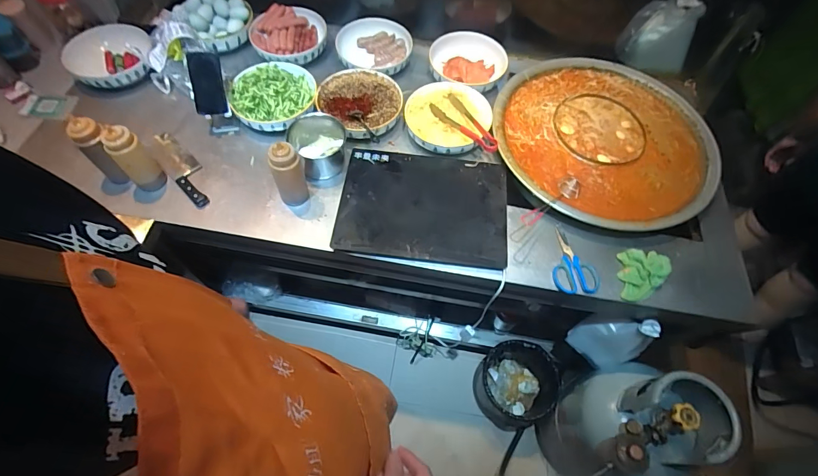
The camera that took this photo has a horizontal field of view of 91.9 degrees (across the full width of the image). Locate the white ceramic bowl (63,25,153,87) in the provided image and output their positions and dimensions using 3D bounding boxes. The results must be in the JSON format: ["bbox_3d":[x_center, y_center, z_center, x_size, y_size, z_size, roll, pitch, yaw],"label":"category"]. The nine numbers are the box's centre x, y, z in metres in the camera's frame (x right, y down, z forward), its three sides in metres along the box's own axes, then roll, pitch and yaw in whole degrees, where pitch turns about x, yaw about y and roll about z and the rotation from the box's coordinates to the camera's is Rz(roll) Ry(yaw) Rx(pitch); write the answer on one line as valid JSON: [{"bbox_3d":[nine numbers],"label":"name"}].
[{"bbox_3d":[-0.822,-0.498,1.086,0.220,0.061,0.213,1,61,-2],"label":"white ceramic bowl"}]

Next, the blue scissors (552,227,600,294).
[{"bbox_3d":[0.368,0.047,0.904,0.099,0.020,0.165,-4,62,-5],"label":"blue scissors"}]

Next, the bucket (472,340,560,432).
[{"bbox_3d":[0.371,0.514,1.393,0.260,0.266,0.262,1,61,-2],"label":"bucket"}]

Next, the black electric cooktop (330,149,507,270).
[{"bbox_3d":[0.038,-0.083,0.941,0.389,0.017,0.292,6,61,1],"label":"black electric cooktop"}]

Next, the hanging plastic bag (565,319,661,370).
[{"bbox_3d":[0.541,0.272,1.058,0.117,0.238,0.131,-11,67,-8],"label":"hanging plastic bag"}]

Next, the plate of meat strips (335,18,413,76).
[{"bbox_3d":[-0.093,-0.547,1.163,0.211,0.073,0.195,-21,64,-13],"label":"plate of meat strips"}]

